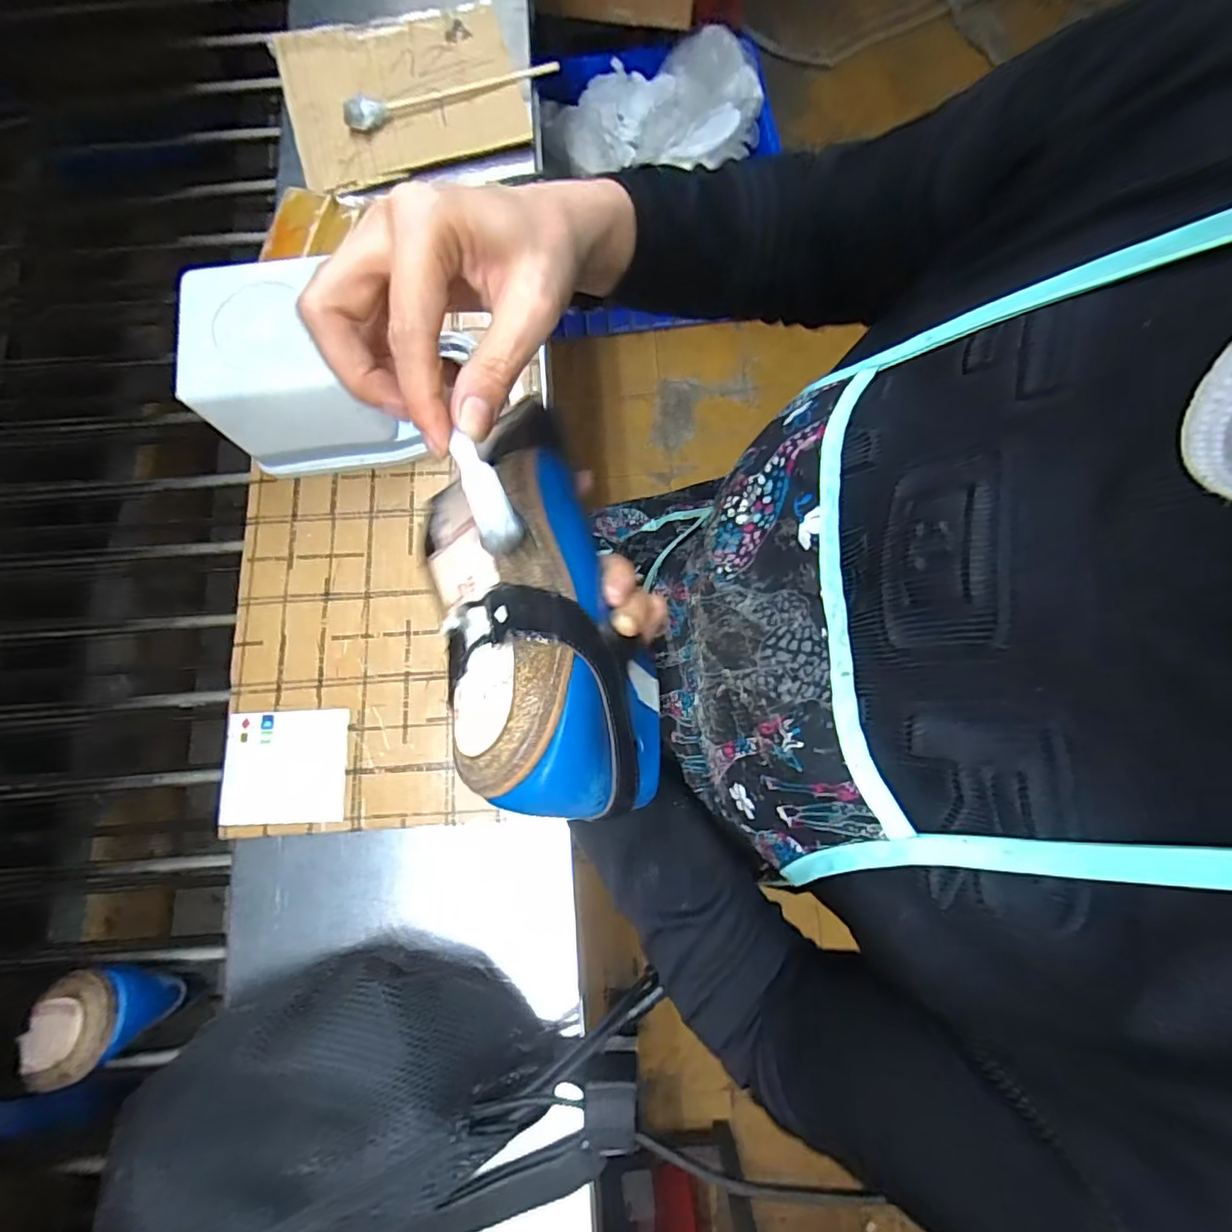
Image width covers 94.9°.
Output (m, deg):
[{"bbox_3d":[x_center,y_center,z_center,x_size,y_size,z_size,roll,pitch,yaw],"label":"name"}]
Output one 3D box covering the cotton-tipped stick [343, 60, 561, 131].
[{"bbox_3d":[-0.148,-0.479,0.509,0.199,0.025,0.021,-20,79,-3],"label":"cotton-tipped stick"}]

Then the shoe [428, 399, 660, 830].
[{"bbox_3d":[-0.040,-0.005,0.260,0.091,0.069,0.187,-14,65,-2],"label":"shoe"}]

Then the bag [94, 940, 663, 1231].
[{"bbox_3d":[-0.129,0.266,0.321,0.304,0.086,0.144,-16,79,-2],"label":"bag"}]

